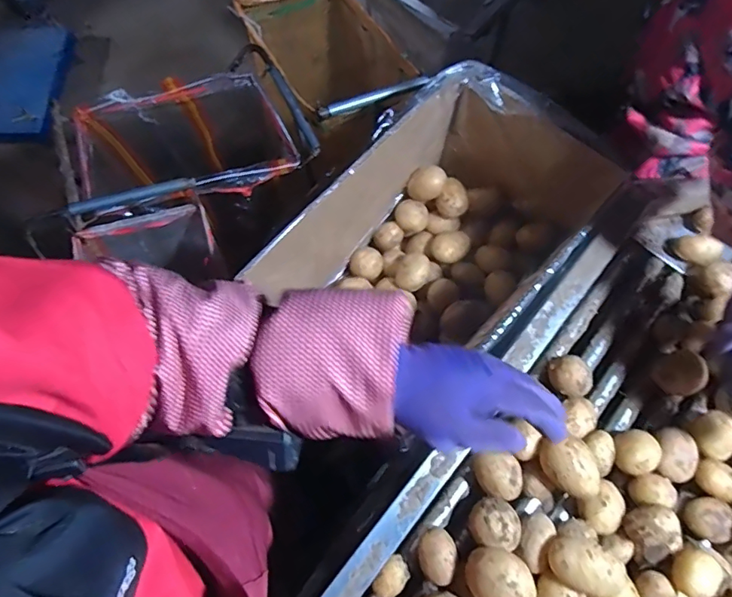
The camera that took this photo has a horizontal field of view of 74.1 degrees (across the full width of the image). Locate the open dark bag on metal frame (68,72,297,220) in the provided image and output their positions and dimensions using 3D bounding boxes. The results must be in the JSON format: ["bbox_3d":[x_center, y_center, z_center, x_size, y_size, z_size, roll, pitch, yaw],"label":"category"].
[{"bbox_3d":[-0.272,-0.206,0.763,0.315,0.179,0.184,-18,72,-6],"label":"open dark bag on metal frame"}]

